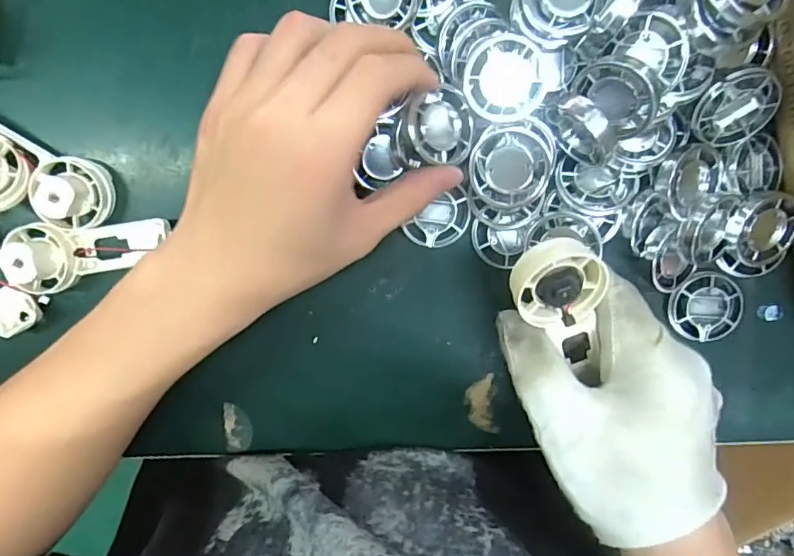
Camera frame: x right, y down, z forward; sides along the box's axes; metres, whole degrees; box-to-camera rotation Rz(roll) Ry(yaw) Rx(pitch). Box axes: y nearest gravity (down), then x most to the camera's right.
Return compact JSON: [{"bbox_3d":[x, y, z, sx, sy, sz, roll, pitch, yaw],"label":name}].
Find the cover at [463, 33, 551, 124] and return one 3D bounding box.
[{"bbox_3d":[0.052,-0.094,0.251,0.039,0.007,0.038,0,99,1],"label":"cover"}]

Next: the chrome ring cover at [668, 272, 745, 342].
[{"bbox_3d":[0.173,0.016,0.295,0.039,0.005,0.038,11,99,-1],"label":"chrome ring cover"}]

